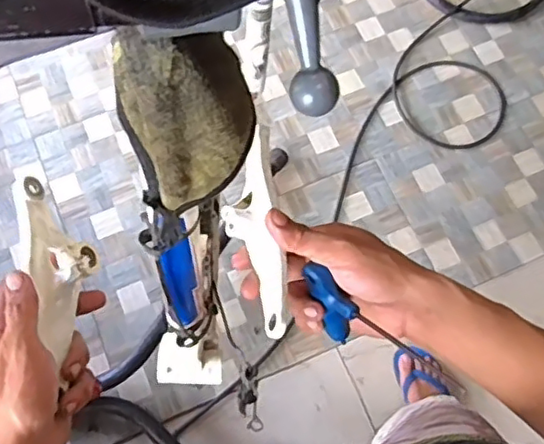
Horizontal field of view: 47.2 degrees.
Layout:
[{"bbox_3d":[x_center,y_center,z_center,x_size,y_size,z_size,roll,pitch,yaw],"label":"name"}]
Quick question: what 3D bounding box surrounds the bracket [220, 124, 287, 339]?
[{"bbox_3d":[-0.014,0.010,0.487,0.042,0.036,0.162,-7,71,-3],"label":"bracket"}]

